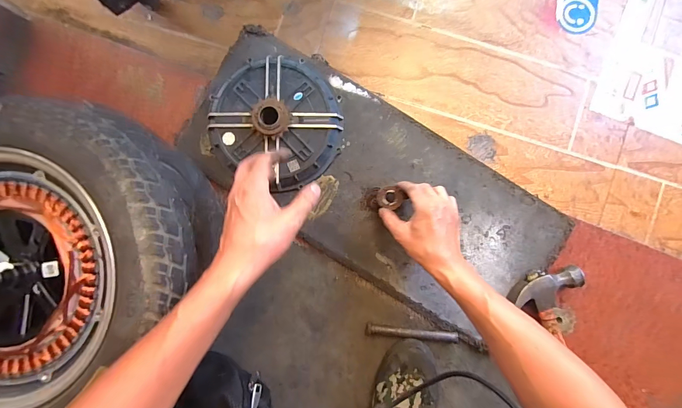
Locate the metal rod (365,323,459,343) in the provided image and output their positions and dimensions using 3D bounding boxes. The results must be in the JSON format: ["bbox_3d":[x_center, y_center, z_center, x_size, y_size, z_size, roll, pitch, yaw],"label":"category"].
[{"bbox_3d":[0.116,0.212,0.539,0.149,0.019,0.017,6,90,0],"label":"metal rod"}]

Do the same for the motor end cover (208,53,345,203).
[{"bbox_3d":[-0.101,-0.139,0.525,0.217,0.056,0.187,34,90,0],"label":"motor end cover"}]

